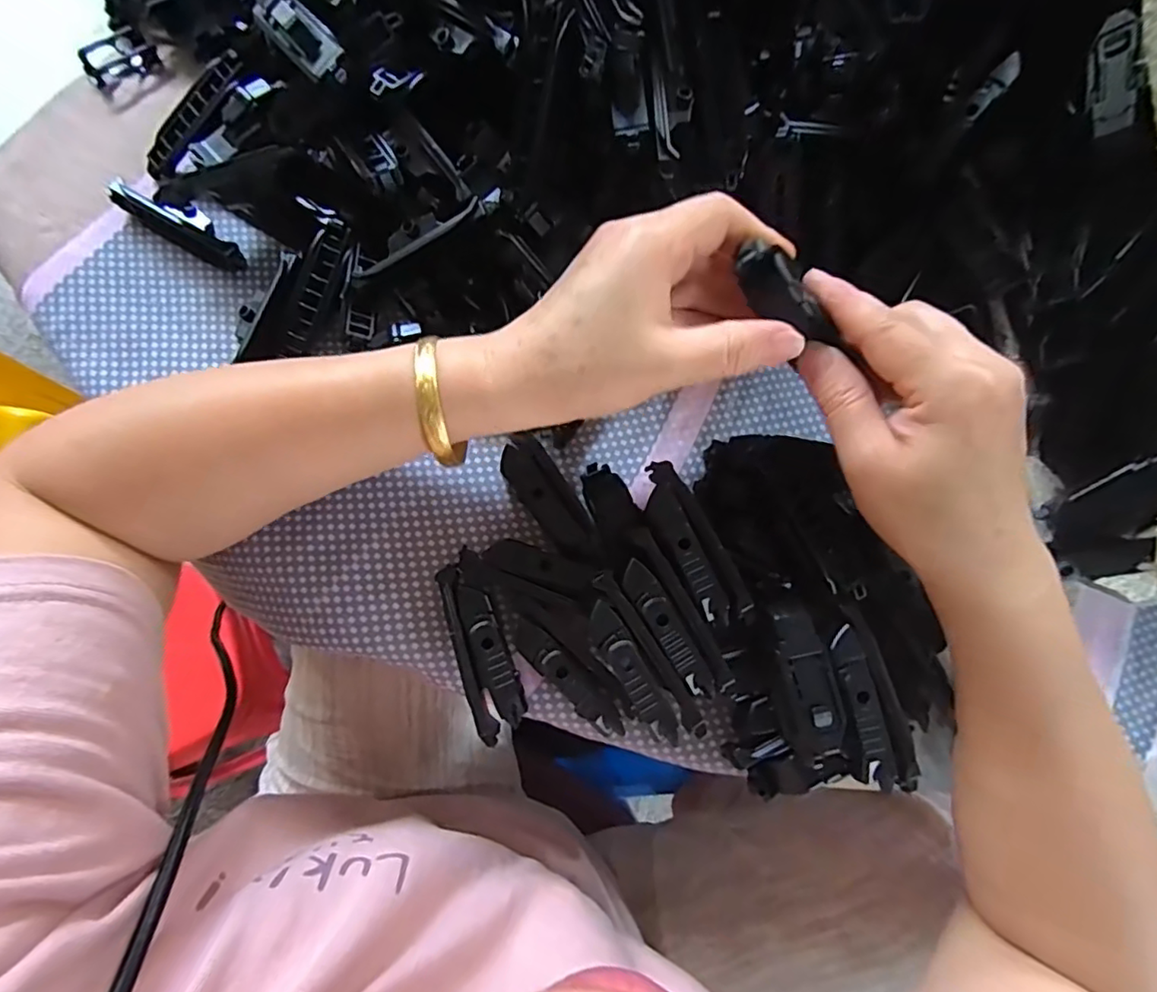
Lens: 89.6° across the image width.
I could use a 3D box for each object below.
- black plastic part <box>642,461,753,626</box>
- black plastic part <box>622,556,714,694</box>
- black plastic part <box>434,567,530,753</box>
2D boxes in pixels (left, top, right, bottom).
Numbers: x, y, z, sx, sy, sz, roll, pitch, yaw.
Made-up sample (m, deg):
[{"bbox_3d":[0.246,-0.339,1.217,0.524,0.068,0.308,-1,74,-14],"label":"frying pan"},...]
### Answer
[{"bbox_3d":[0.048,0.020,0.257,0.022,0.011,0.077,-25,79,-7],"label":"black plastic part"},{"bbox_3d":[0.038,0.056,0.248,0.012,0.004,0.061,-32,79,-9],"label":"black plastic part"},{"bbox_3d":[-0.044,0.070,0.268,0.023,0.020,0.077,-19,78,-6],"label":"black plastic part"}]

